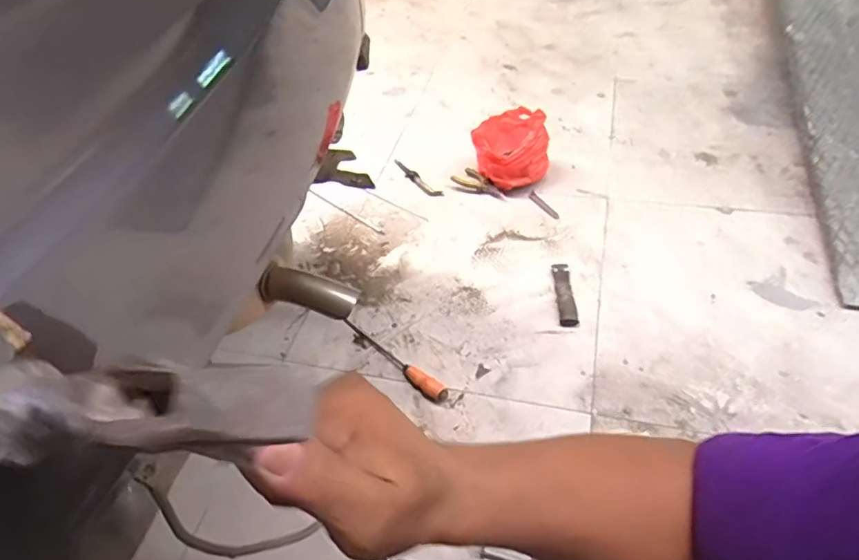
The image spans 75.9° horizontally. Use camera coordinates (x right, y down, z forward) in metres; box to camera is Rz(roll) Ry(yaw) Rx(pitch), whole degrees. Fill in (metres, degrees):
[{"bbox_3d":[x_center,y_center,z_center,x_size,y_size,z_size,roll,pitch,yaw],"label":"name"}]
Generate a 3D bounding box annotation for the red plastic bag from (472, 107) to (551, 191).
[{"bbox_3d":[0.206,-0.333,1.409,0.188,0.153,0.178,0,47,7],"label":"red plastic bag"}]

